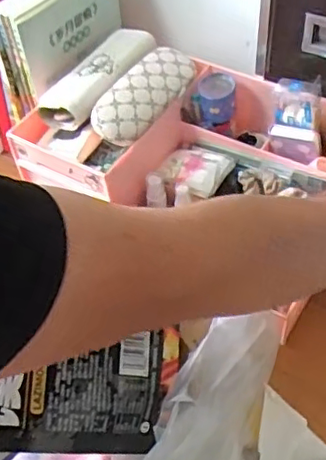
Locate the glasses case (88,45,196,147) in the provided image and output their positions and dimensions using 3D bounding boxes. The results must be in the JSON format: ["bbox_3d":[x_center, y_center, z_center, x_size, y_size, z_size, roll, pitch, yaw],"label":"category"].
[{"bbox_3d":[-0.020,-0.157,0.692,0.066,0.040,0.159,26,57,25],"label":"glasses case"}]

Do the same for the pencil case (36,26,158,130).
[{"bbox_3d":[-0.074,-0.182,0.723,0.075,0.041,0.162,27,58,26],"label":"pencil case"}]

